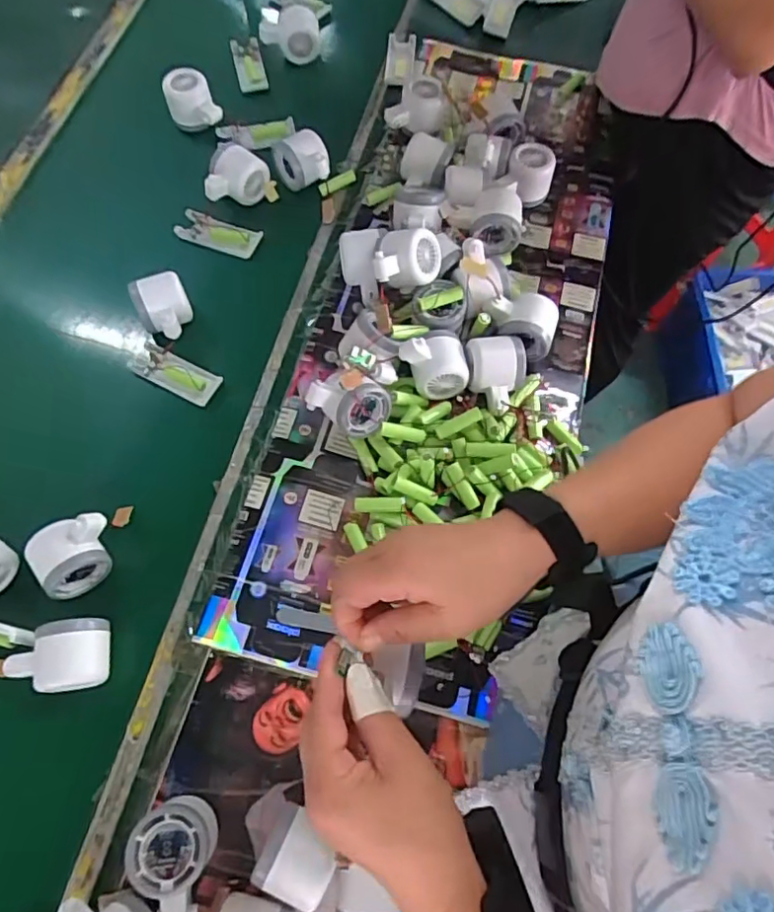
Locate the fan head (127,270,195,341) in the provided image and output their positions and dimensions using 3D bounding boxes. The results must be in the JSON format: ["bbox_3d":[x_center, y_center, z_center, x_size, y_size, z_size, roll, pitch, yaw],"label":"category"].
[{"bbox_3d":[-0.249,-0.163,0.651,0.057,0.044,0.072,-24,70,-11],"label":"fan head"}]

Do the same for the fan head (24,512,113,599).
[{"bbox_3d":[-0.291,0.089,0.547,0.078,0.065,0.059,-38,73,-16],"label":"fan head"}]

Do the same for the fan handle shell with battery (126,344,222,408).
[{"bbox_3d":[-0.237,-0.092,0.649,0.099,0.016,0.037,25,69,8],"label":"fan handle shell with battery"}]

